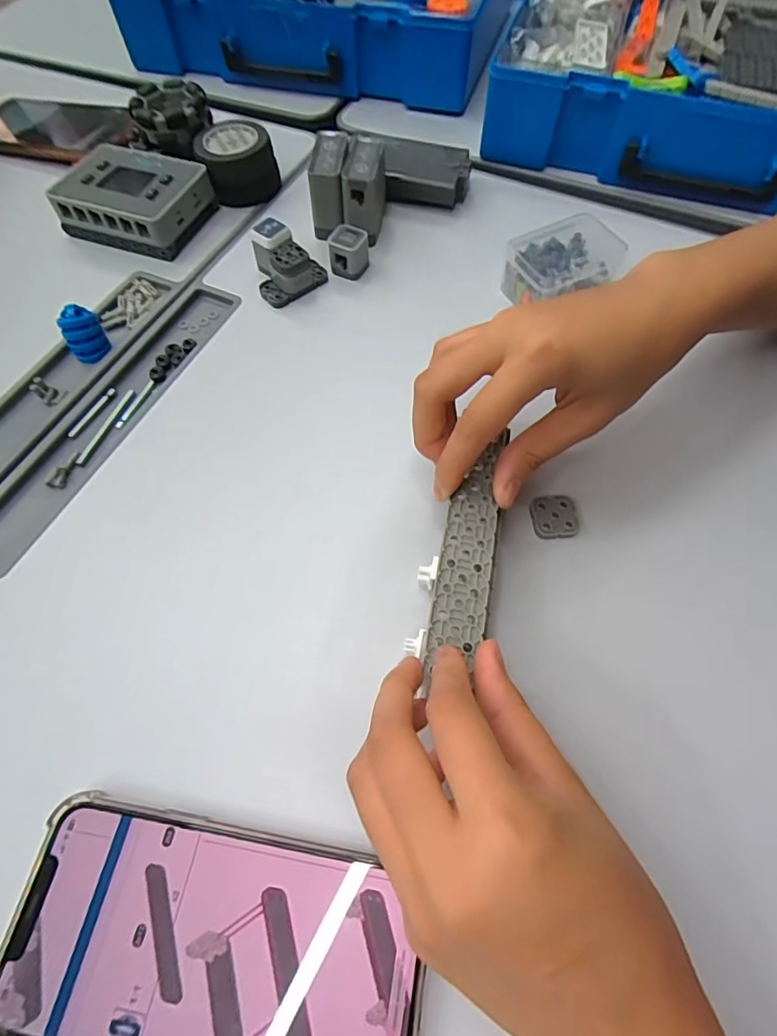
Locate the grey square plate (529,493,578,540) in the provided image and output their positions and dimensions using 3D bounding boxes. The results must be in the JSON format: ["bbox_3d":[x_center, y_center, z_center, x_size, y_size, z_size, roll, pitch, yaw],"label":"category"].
[{"bbox_3d":[0.094,-0.002,0.289,0.024,0.004,0.026,-5,62,-3],"label":"grey square plate"}]

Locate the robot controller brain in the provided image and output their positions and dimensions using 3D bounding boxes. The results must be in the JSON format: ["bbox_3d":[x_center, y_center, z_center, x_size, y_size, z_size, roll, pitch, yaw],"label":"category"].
[{"bbox_3d":[-0.199,-0.251,0.403,0.099,0.035,0.076,19,64,10],"label":"robot controller brain"}]

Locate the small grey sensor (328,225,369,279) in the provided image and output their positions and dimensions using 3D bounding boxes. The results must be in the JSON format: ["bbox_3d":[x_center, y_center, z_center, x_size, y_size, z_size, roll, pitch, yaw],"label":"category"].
[{"bbox_3d":[-0.029,-0.196,0.377,0.024,0.028,0.023,22,65,11],"label":"small grey sensor"}]

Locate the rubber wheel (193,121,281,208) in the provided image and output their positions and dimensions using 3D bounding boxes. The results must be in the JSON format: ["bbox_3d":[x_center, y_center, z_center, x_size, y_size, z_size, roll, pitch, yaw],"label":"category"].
[{"bbox_3d":[-0.126,-0.297,0.425,0.062,0.041,0.057,-23,65,-11],"label":"rubber wheel"}]

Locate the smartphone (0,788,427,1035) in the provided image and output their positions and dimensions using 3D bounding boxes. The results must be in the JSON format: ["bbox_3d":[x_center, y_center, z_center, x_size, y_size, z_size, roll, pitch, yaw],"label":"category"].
[{"bbox_3d":[-0.067,0.166,0.197,0.160,0.007,0.079,9,63,5],"label":"smartphone"}]

